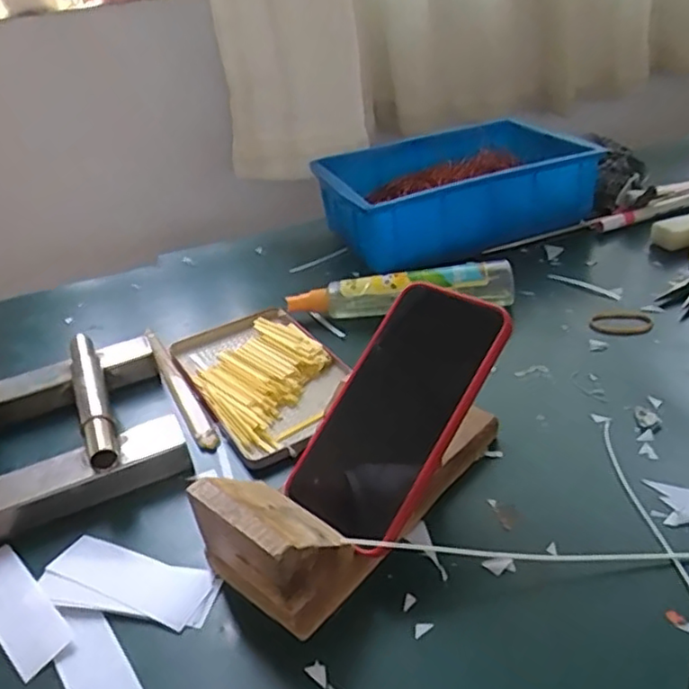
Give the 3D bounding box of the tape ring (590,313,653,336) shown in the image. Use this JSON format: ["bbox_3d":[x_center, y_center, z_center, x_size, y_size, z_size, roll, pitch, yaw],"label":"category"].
[{"bbox_3d":[0.241,-0.019,0.575,0.049,0.004,0.043,10,35,25],"label":"tape ring"}]

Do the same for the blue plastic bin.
[{"bbox_3d":[0.125,-0.179,0.781,0.295,0.089,0.204,-15,33,-12],"label":"blue plastic bin"}]

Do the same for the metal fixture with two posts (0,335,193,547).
[{"bbox_3d":[-0.230,0.061,0.514,0.210,0.040,0.184,-18,33,-17],"label":"metal fixture with two posts"}]

